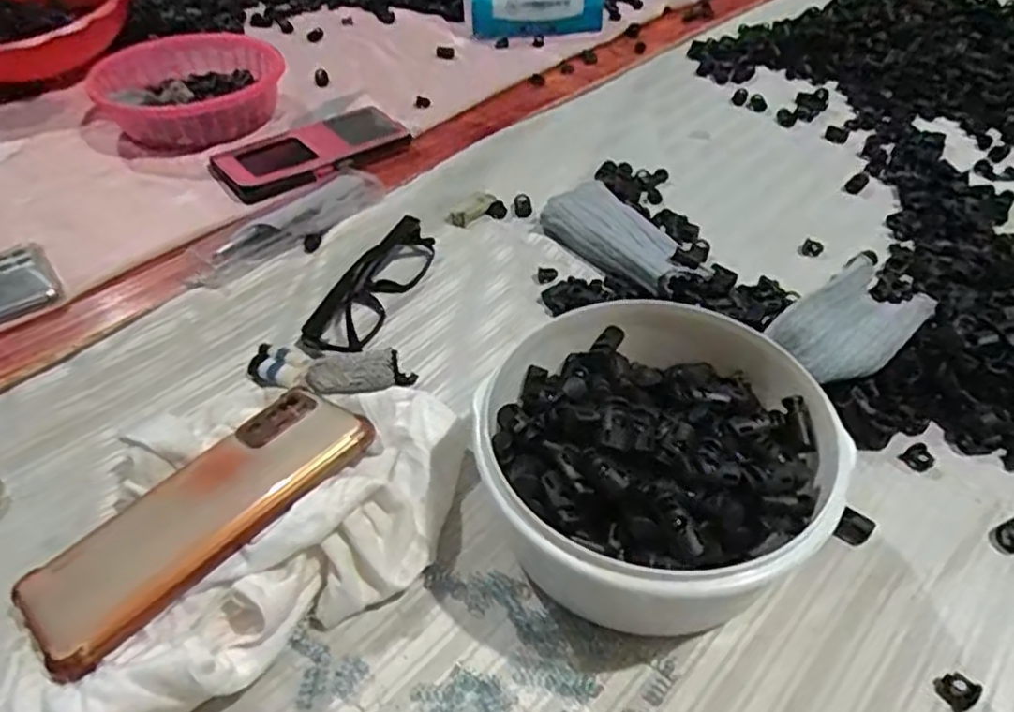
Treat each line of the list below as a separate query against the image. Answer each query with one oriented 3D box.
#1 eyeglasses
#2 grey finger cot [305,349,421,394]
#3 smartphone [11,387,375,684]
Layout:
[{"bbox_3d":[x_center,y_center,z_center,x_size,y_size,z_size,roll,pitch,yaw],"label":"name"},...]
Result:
[{"bbox_3d":[-0.089,-0.051,0.481,0.035,0.021,0.130,13,46,16],"label":"eyeglasses"},{"bbox_3d":[-0.089,0.010,0.426,0.063,0.007,0.025,-5,65,3],"label":"grey finger cot"},{"bbox_3d":[-0.148,0.072,0.337,0.079,0.010,0.158,17,47,40],"label":"smartphone"}]

